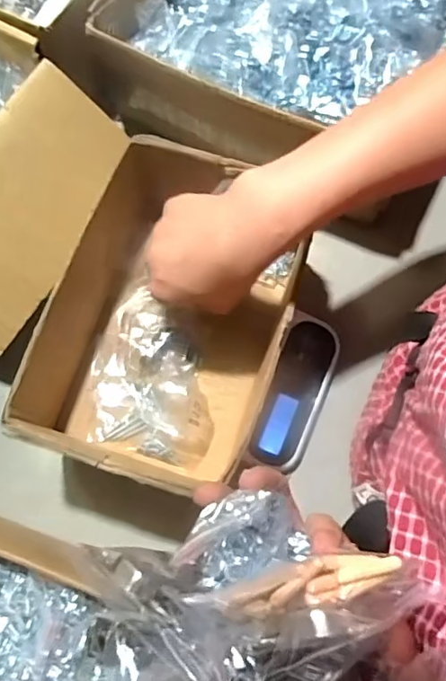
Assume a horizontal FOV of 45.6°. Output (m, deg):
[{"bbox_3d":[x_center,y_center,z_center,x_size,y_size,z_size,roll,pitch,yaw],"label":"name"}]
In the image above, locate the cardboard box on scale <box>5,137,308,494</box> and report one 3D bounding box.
[{"bbox_3d":[-0.038,-0.016,0.431,0.165,0.090,0.248,19,76,6],"label":"cardboard box on scale"}]

